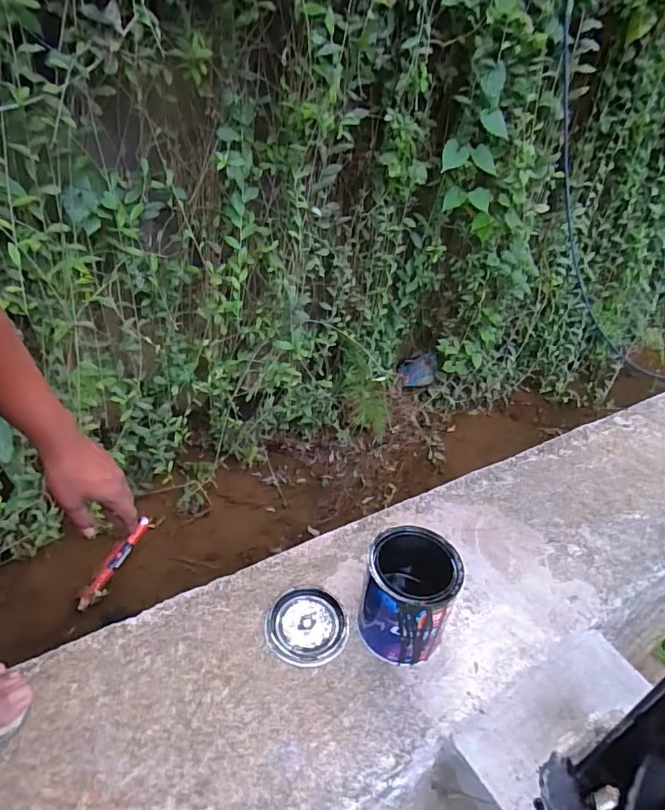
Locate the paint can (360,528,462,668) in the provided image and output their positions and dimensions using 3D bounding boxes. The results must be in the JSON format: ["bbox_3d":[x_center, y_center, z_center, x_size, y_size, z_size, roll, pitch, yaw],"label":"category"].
[{"bbox_3d":[0.091,0.231,0.590,0.102,0.131,0.101,5,36,-3],"label":"paint can"}]

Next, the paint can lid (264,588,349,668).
[{"bbox_3d":[-0.032,0.276,0.613,0.100,0.009,0.099,5,36,-3],"label":"paint can lid"}]

